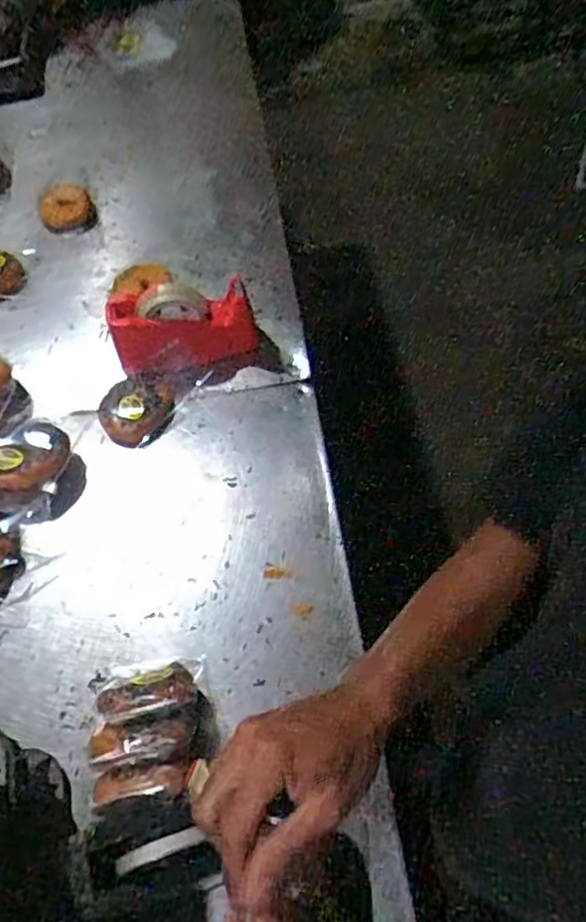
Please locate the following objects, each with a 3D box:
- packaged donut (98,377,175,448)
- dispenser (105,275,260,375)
[{"bbox_3d":[-0.215,-0.071,0.898,0.103,0.035,0.087,-33,64,-16],"label":"packaged donut"},{"bbox_3d":[-0.153,-0.191,0.901,0.196,0.087,0.091,-11,58,-1],"label":"dispenser"}]

